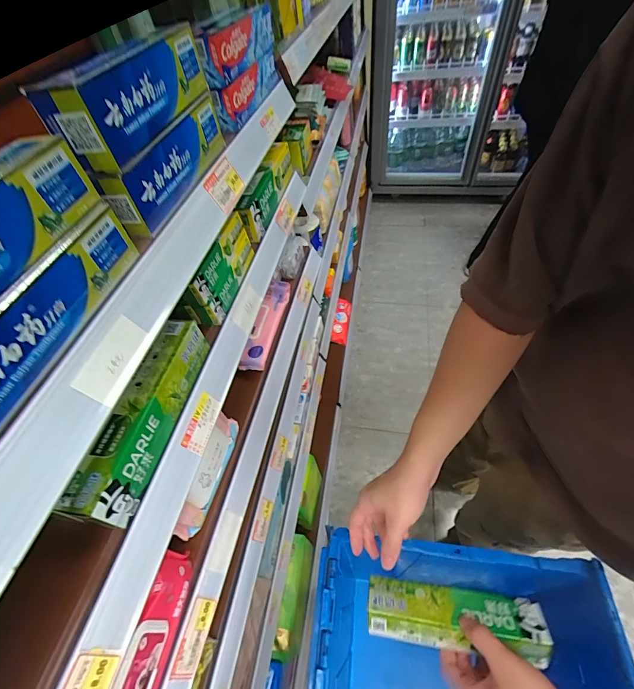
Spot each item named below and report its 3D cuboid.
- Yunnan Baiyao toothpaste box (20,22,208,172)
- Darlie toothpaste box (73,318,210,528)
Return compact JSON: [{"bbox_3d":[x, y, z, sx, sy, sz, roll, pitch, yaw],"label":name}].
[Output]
[{"bbox_3d":[-0.148,-0.219,0.289,0.037,0.054,0.196,7,53,9],"label":"Yunnan Baiyao toothpaste box"},{"bbox_3d":[-0.161,0.061,0.333,0.032,0.047,0.195,4,52,11],"label":"Darlie toothpaste box"}]

